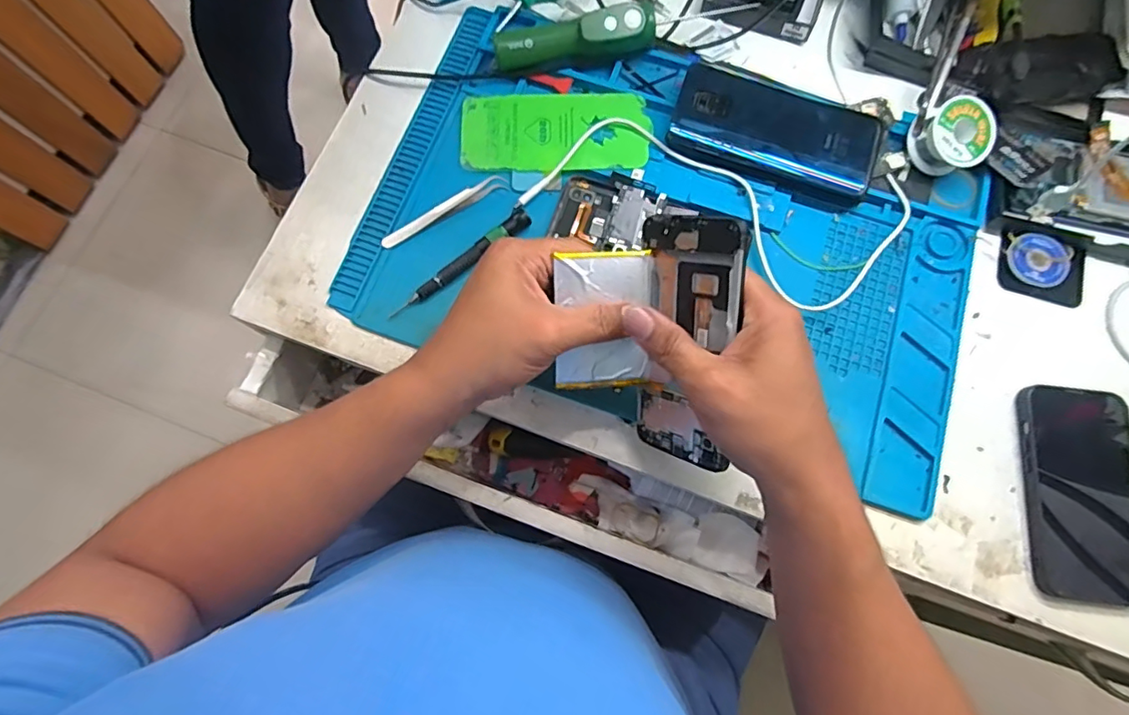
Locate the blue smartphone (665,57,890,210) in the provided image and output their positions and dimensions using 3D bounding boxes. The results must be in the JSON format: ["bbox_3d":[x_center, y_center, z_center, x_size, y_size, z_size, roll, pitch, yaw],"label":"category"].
[{"bbox_3d":[0.173,-0.184,0.448,0.165,0.013,0.079,19,86,1],"label":"blue smartphone"}]

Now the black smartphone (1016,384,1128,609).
[{"bbox_3d":[0.373,0.096,0.394,0.075,0.014,0.150,8,75,1],"label":"black smartphone"}]

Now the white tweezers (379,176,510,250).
[{"bbox_3d":[-0.098,-0.120,0.444,0.110,0.007,0.014,-28,78,-8],"label":"white tweezers"}]

